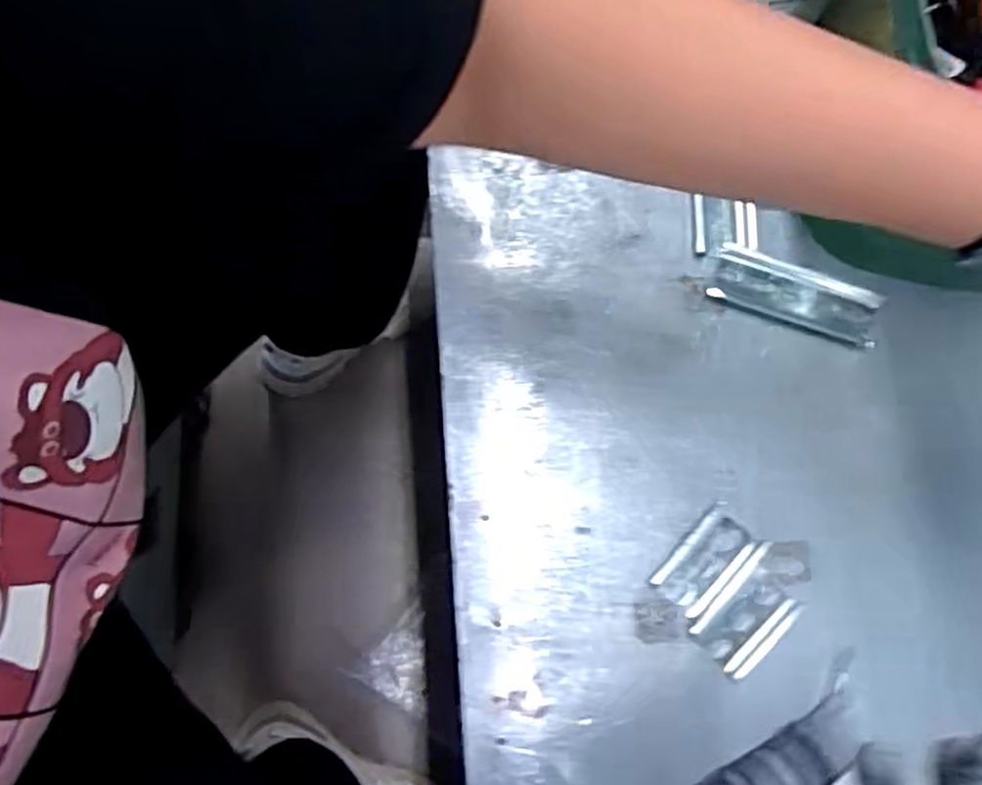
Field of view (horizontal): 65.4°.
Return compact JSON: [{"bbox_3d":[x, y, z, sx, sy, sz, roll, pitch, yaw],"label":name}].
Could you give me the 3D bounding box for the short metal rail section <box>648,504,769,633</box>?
[{"bbox_3d":[0.121,0.095,0.421,0.062,0.007,0.038,-42,80,-12],"label":"short metal rail section"}]

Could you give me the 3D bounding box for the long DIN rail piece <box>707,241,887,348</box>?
[{"bbox_3d":[0.185,-0.059,0.467,0.100,0.009,0.036,19,75,3],"label":"long DIN rail piece"}]

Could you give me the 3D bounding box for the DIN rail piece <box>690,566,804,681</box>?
[{"bbox_3d":[0.137,0.122,0.410,0.053,0.004,0.037,-40,80,-12],"label":"DIN rail piece"}]

